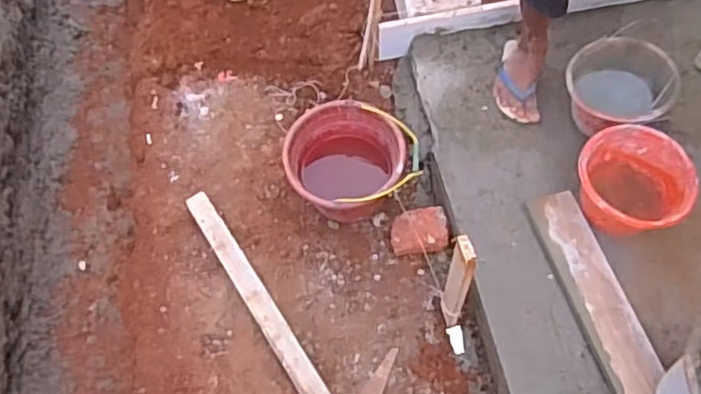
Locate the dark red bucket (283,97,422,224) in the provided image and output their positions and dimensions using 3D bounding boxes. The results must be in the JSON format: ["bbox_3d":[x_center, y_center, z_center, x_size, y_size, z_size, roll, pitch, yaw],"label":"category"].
[{"bbox_3d":[-0.005,-0.073,1.642,0.287,0.203,0.276,1,60,-1],"label":"dark red bucket"}]

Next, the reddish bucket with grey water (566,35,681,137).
[{"bbox_3d":[0.623,-0.243,1.588,0.227,0.163,0.239,1,60,-1],"label":"reddish bucket with grey water"}]

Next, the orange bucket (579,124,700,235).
[{"bbox_3d":[0.611,-0.024,1.454,0.235,0.142,0.225,1,60,-1],"label":"orange bucket"}]

